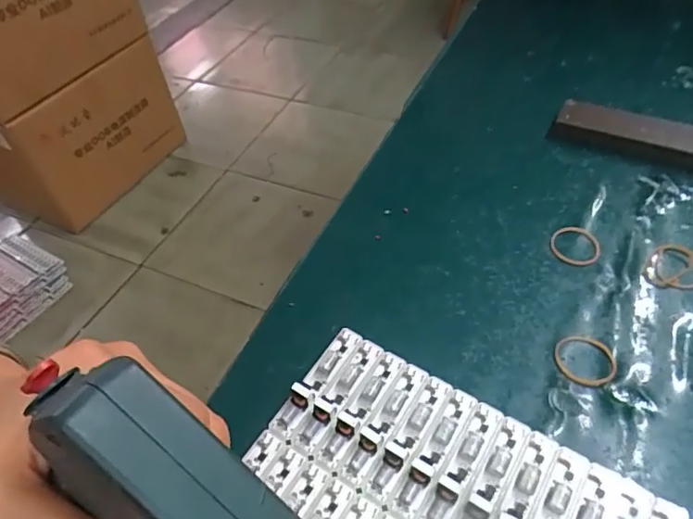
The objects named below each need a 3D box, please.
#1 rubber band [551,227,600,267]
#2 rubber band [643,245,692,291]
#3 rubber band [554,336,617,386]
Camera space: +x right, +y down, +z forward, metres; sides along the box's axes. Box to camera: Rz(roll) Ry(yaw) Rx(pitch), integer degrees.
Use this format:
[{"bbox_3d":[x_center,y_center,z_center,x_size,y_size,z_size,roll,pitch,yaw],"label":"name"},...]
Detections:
[{"bbox_3d":[0.152,-0.010,0.348,0.031,0.004,0.035,9,52,12],"label":"rubber band"},{"bbox_3d":[0.207,0.003,0.329,0.034,0.004,0.039,14,53,16],"label":"rubber band"},{"bbox_3d":[0.135,0.057,0.295,0.033,0.007,0.031,-3,50,3],"label":"rubber band"}]

